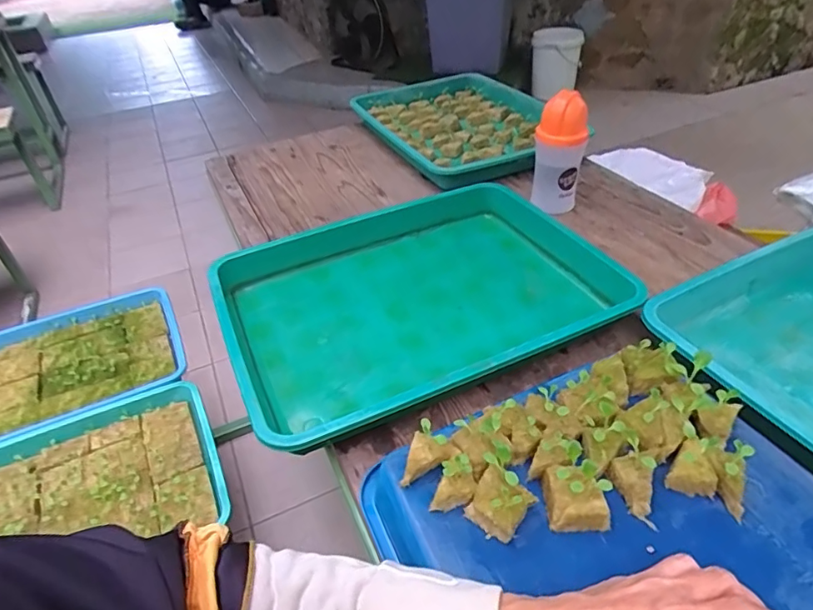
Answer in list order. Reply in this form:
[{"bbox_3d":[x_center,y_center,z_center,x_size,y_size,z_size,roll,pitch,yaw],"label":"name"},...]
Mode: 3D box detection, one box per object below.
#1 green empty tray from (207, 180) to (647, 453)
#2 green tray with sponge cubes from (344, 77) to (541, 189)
[{"bbox_3d":[0.009,-0.014,0.581,0.407,0.055,0.309,-18,43,-17],"label":"green empty tray"},{"bbox_3d":[0.101,-0.342,0.957,0.295,0.042,0.409,-20,44,-19],"label":"green tray with sponge cubes"}]

